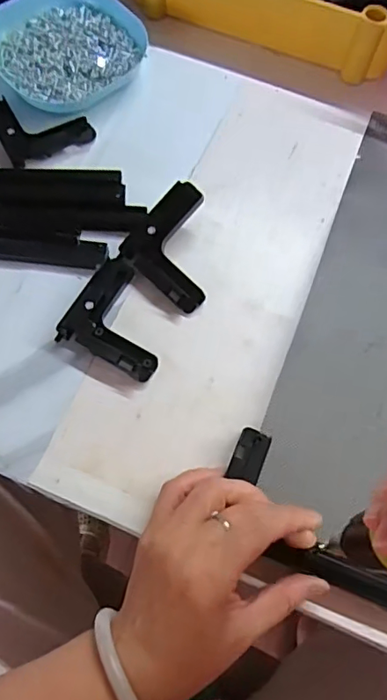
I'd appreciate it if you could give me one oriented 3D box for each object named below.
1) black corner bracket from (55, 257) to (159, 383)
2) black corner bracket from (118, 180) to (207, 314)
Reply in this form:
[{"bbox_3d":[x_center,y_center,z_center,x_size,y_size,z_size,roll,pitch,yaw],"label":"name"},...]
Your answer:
[{"bbox_3d":[-0.049,-0.026,0.389,0.073,0.015,0.078,25,69,6],"label":"black corner bracket"},{"bbox_3d":[-0.023,-0.077,0.401,0.060,0.009,0.095,-2,87,4],"label":"black corner bracket"}]

